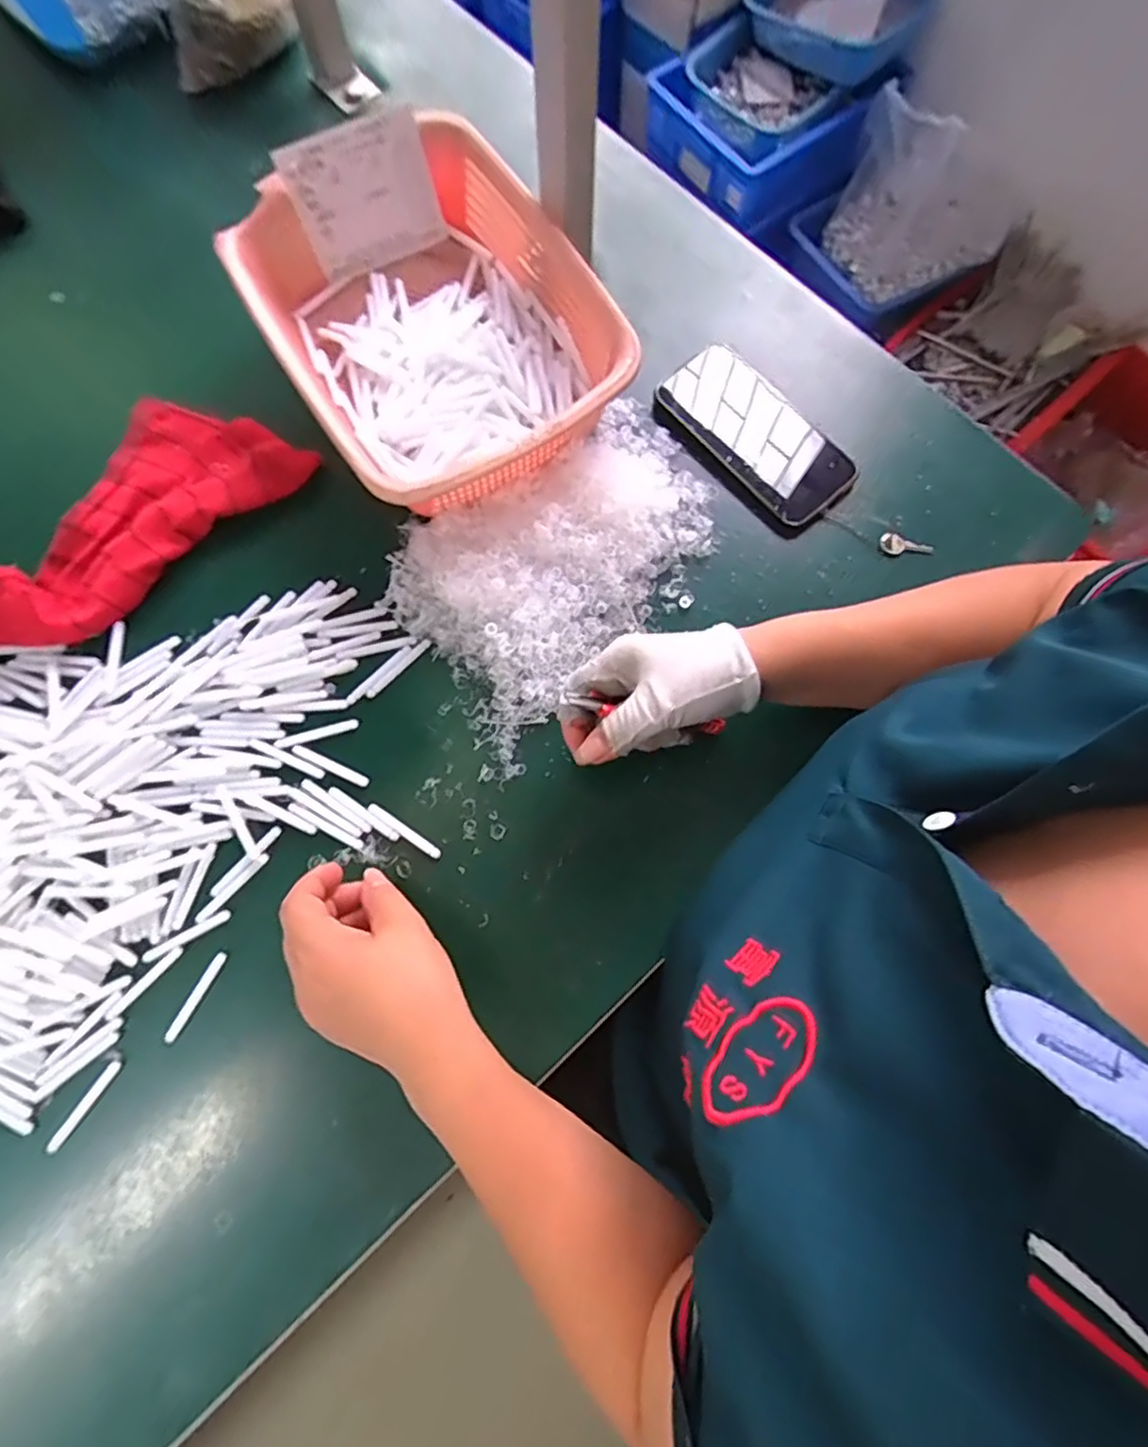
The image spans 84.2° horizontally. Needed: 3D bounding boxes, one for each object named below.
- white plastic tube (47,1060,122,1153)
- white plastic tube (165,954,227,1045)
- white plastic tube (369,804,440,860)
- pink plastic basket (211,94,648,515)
[{"bbox_3d":[-0.310,0.242,0.402,0.008,0.004,0.061,34,78,8],"label":"white plastic tube"},{"bbox_3d":[-0.247,0.178,0.414,0.008,0.004,0.059,28,78,7],"label":"white plastic tube"},{"bbox_3d":[-0.117,0.074,0.437,0.060,0.004,0.008,33,77,9],"label":"white plastic tube"},{"bbox_3d":[-0.107,-0.296,0.478,0.218,0.078,0.287,-34,77,-8],"label":"pink plastic basket"}]

